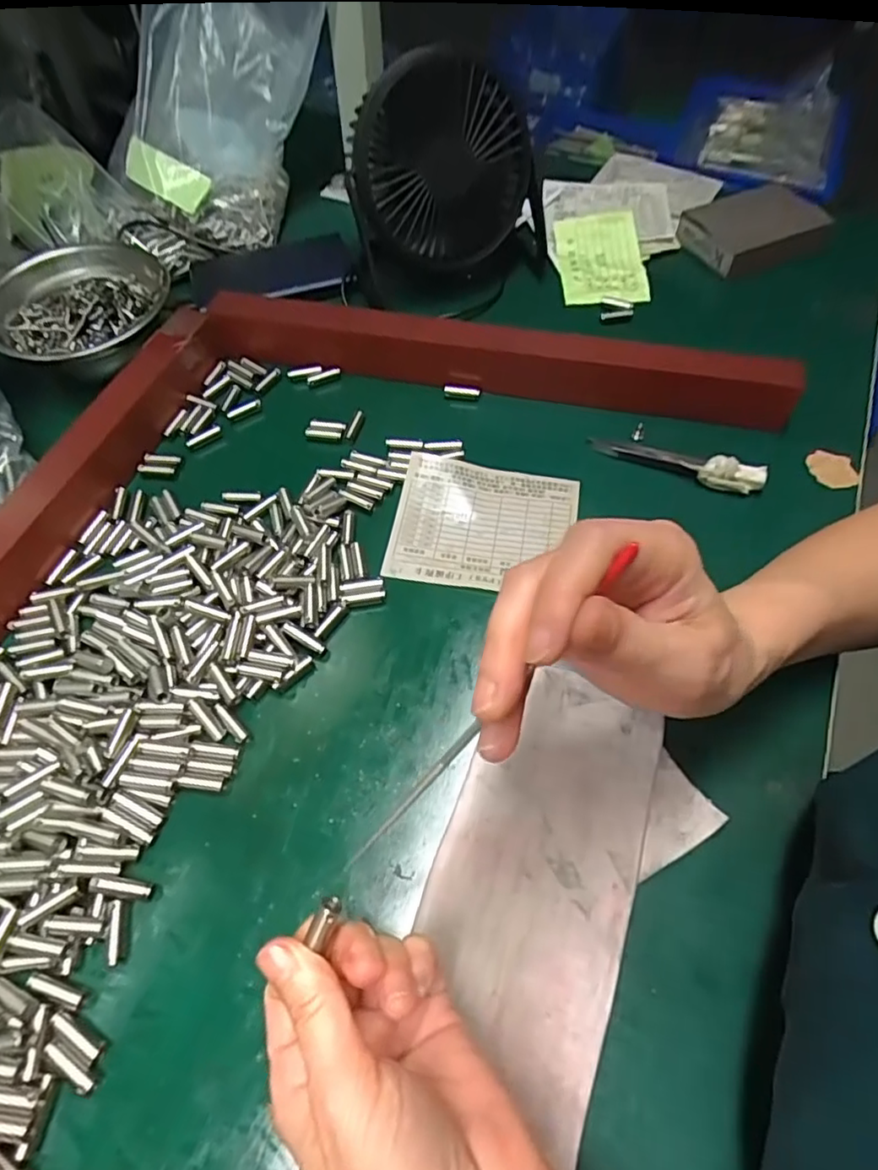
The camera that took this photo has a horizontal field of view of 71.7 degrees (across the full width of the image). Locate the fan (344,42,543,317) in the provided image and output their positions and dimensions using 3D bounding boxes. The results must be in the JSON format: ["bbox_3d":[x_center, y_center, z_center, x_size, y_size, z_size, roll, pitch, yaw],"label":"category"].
[{"bbox_3d":[0.012,-0.292,0.447,0.144,0.149,0.090,3,58,2],"label":"fan"}]

